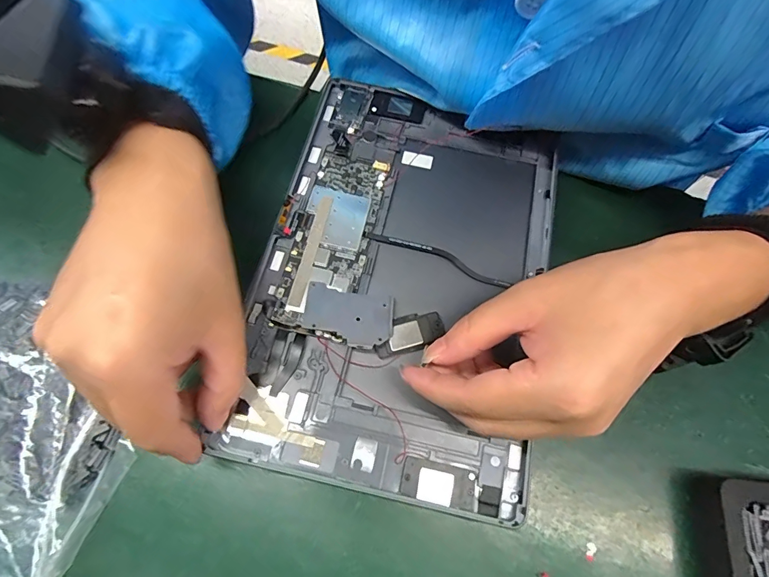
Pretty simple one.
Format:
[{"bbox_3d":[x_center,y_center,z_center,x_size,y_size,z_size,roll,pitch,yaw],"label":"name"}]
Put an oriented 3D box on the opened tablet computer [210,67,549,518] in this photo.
[{"bbox_3d":[0.013,-0.011,0.254,0.160,0.025,0.247,12,68,4],"label":"opened tablet computer"}]

